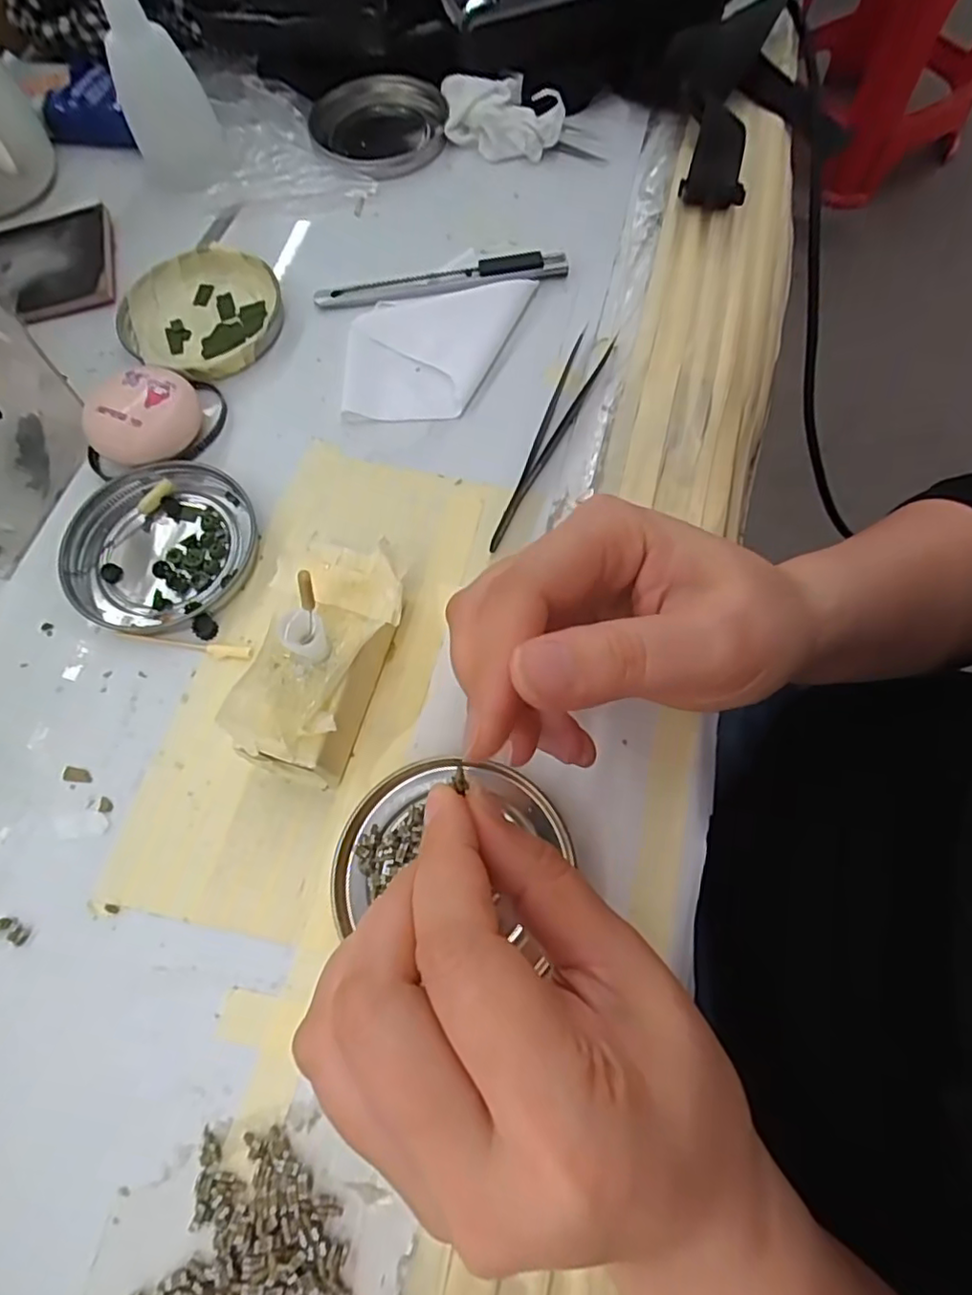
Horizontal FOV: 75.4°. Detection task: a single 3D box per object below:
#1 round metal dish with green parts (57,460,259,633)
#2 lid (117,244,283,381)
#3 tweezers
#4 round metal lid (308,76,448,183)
[{"bbox_3d":[-0.138,-0.044,0.266,0.077,0.009,0.075,-1,69,3],"label":"round metal dish with green parts"},{"bbox_3d":[-0.140,-0.165,0.311,0.076,0.010,0.080,-1,69,2],"label":"lid"},{"bbox_3d":[0.027,-0.097,0.281,0.016,0.005,0.128,24,72,10],"label":"tweezers"},{"bbox_3d":[-0.062,-0.295,0.357,0.075,0.011,0.073,-1,69,2],"label":"round metal lid"}]

